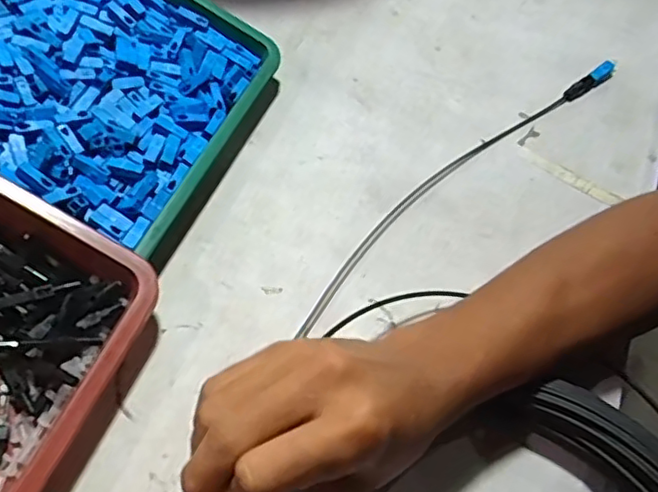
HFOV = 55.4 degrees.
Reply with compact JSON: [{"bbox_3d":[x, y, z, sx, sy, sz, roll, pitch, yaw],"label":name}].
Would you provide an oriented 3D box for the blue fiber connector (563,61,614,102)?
[{"bbox_3d":[0.217,-0.136,0.516,0.058,0.011,0.012,-33,61,-20],"label":"blue fiber connector"}]

